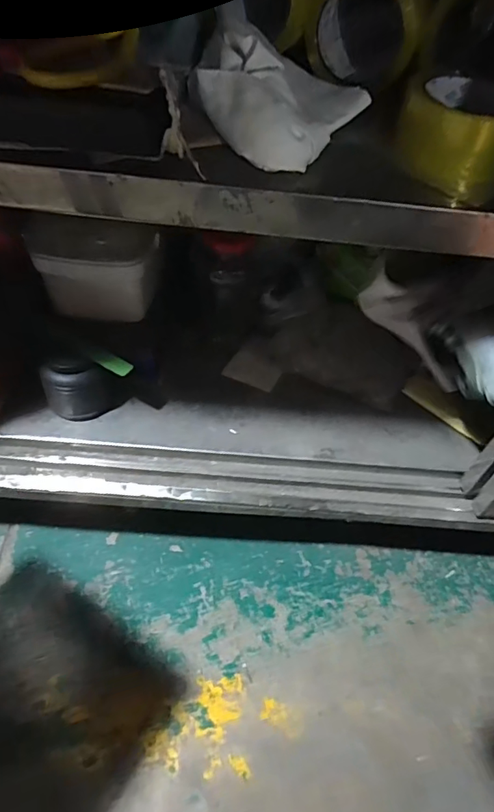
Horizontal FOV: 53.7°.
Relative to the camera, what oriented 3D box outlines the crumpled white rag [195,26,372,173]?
[{"bbox_3d":[0.026,-0.248,0.400,0.110,0.067,0.135,27,55,14],"label":"crumpled white rag"}]

